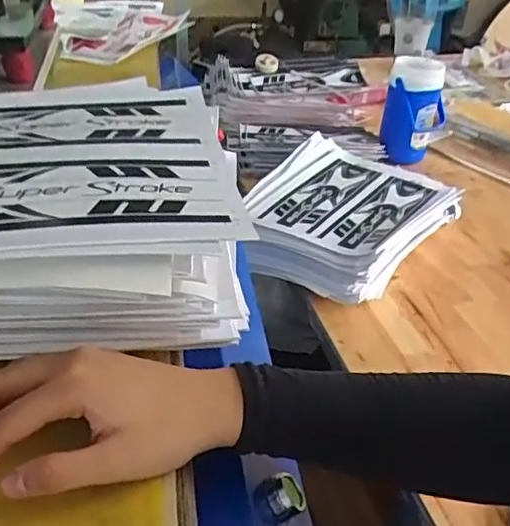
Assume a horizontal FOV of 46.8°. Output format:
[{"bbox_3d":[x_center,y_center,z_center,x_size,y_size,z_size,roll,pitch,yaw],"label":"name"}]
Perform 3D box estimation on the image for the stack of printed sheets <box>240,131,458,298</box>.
[{"bbox_3d":[0.147,-0.097,1.010,0.295,0.091,0.378,24,40,28],"label":"stack of printed sheets"}]

